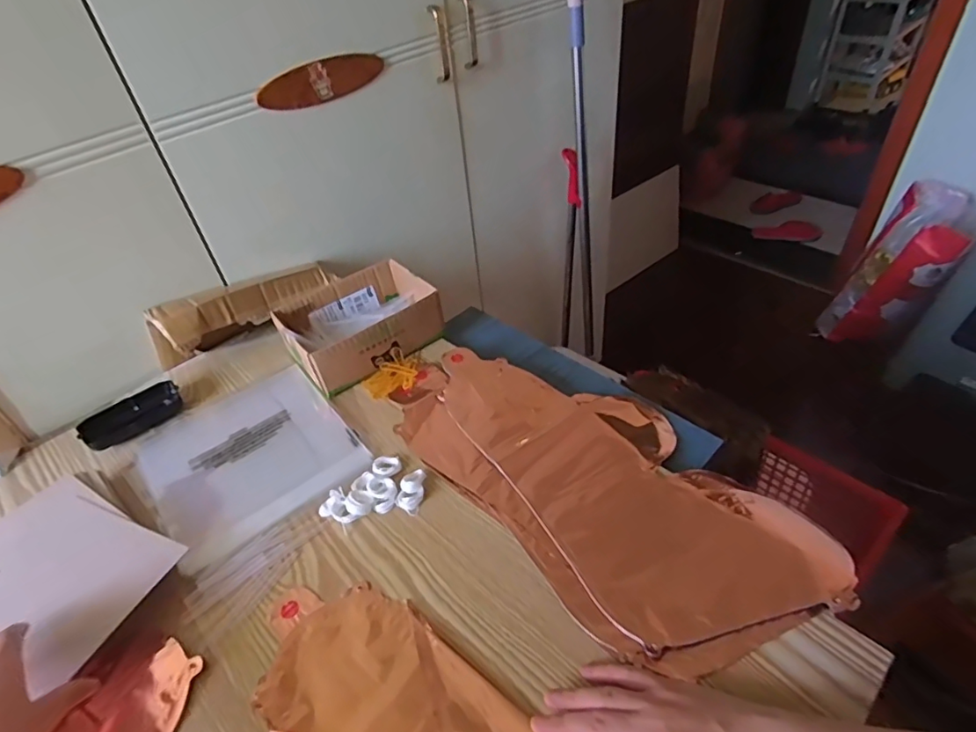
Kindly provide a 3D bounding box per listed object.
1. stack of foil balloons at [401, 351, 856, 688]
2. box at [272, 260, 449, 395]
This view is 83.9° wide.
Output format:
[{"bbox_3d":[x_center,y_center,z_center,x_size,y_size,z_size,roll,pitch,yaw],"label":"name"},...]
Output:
[{"bbox_3d":[0.100,0.100,0.549,0.225,0.018,0.435,-32,48,-26],"label":"stack of foil balloons"},{"bbox_3d":[-0.166,-0.056,0.708,0.182,0.060,0.143,-33,48,-27],"label":"box"}]

